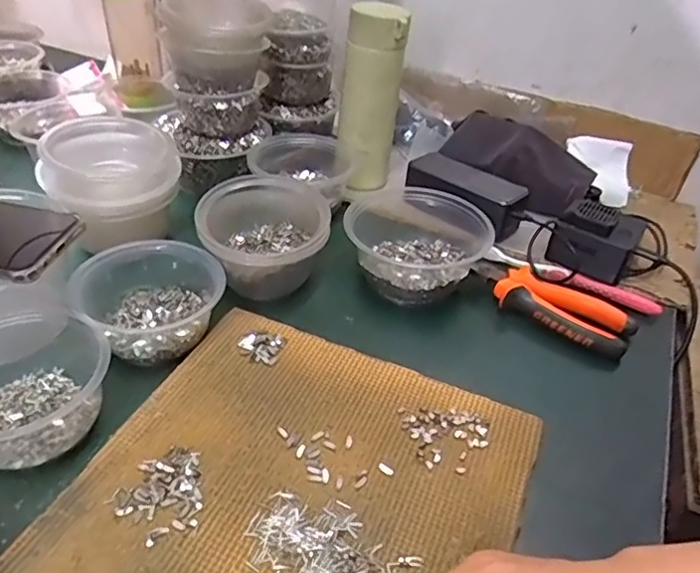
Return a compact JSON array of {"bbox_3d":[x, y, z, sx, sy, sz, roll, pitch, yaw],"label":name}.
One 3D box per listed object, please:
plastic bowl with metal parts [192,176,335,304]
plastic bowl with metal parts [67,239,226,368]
[{"bbox_3d":[-0.078,-0.044,0.534,0.112,0.068,0.106,5,39,-4],"label":"plastic bowl with metal parts"},{"bbox_3d":[-0.167,0.004,0.477,0.106,0.048,0.115,5,39,-4],"label":"plastic bowl with metal parts"}]

